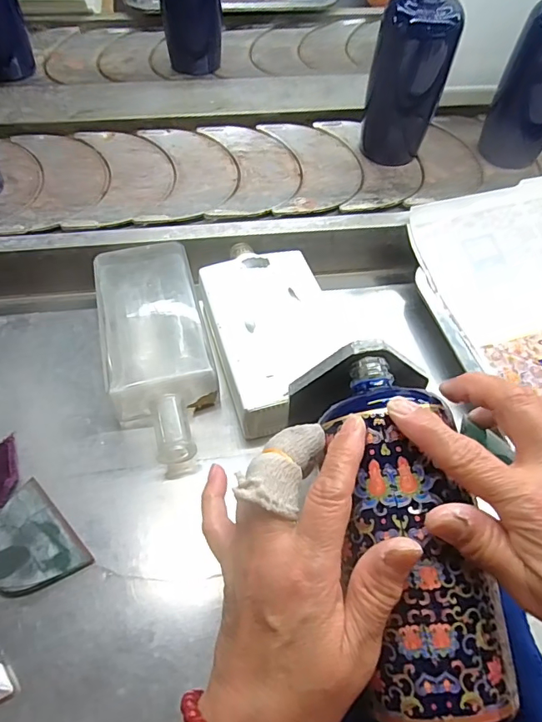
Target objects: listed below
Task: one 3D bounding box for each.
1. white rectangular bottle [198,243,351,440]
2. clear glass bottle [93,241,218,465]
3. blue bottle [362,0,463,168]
[{"bbox_3d":[-0.002,-0.041,0.446,0.114,0.037,0.208,-14,58,-11],"label":"white rectangular bottle"},{"bbox_3d":[-0.101,-0.018,0.433,0.088,0.041,0.224,-12,58,-10],"label":"clear glass bottle"},{"bbox_3d":[0.152,-0.312,0.547,0.068,0.175,0.059,-18,59,-13],"label":"blue bottle"}]

